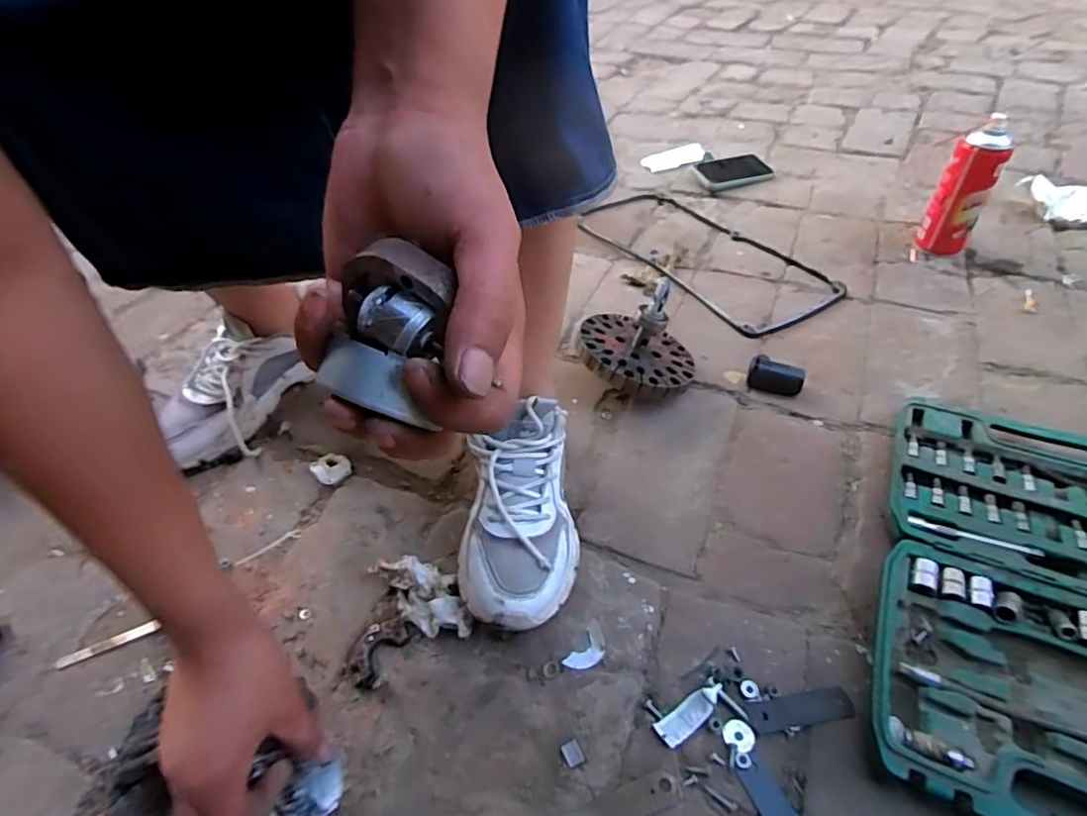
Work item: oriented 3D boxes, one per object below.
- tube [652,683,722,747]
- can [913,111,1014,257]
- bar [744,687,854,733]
[{"bbox_3d":[0.112,0.230,0.445,0.058,0.007,0.020,-25,49,-19],"label":"tube"},{"bbox_3d":[0.574,-0.290,0.815,0.066,0.172,0.070,23,51,25],"label":"can"},{"bbox_3d":[0.192,0.225,0.443,0.078,0.004,0.022,-8,46,-4],"label":"bar"}]

